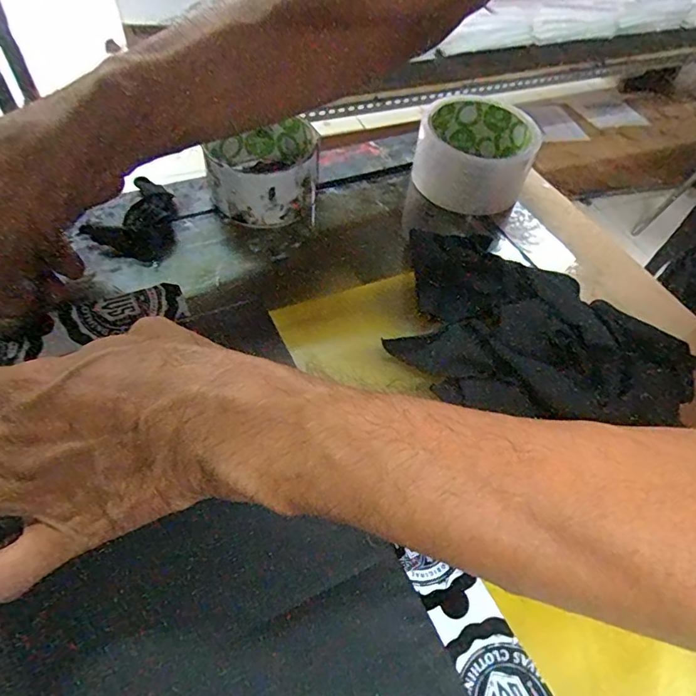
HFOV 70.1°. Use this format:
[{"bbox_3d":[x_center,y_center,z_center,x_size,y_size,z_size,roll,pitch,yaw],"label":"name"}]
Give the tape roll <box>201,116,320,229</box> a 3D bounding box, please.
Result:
[{"bbox_3d":[-0.063,-0.134,0.367,0.076,0.046,0.083,-4,54,-9],"label":"tape roll"}]

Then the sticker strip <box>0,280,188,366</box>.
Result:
[{"bbox_3d":[-0.173,-0.008,0.279,0.156,0.006,0.028,-20,81,-20],"label":"sticker strip"}]

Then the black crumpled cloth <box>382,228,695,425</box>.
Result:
[{"bbox_3d":[0.104,-0.008,0.296,0.182,0.031,0.111,31,56,17],"label":"black crumpled cloth"}]

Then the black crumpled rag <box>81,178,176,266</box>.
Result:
[{"bbox_3d":[-0.140,-0.088,0.342,0.055,0.016,0.066,29,56,15],"label":"black crumpled rag"}]

